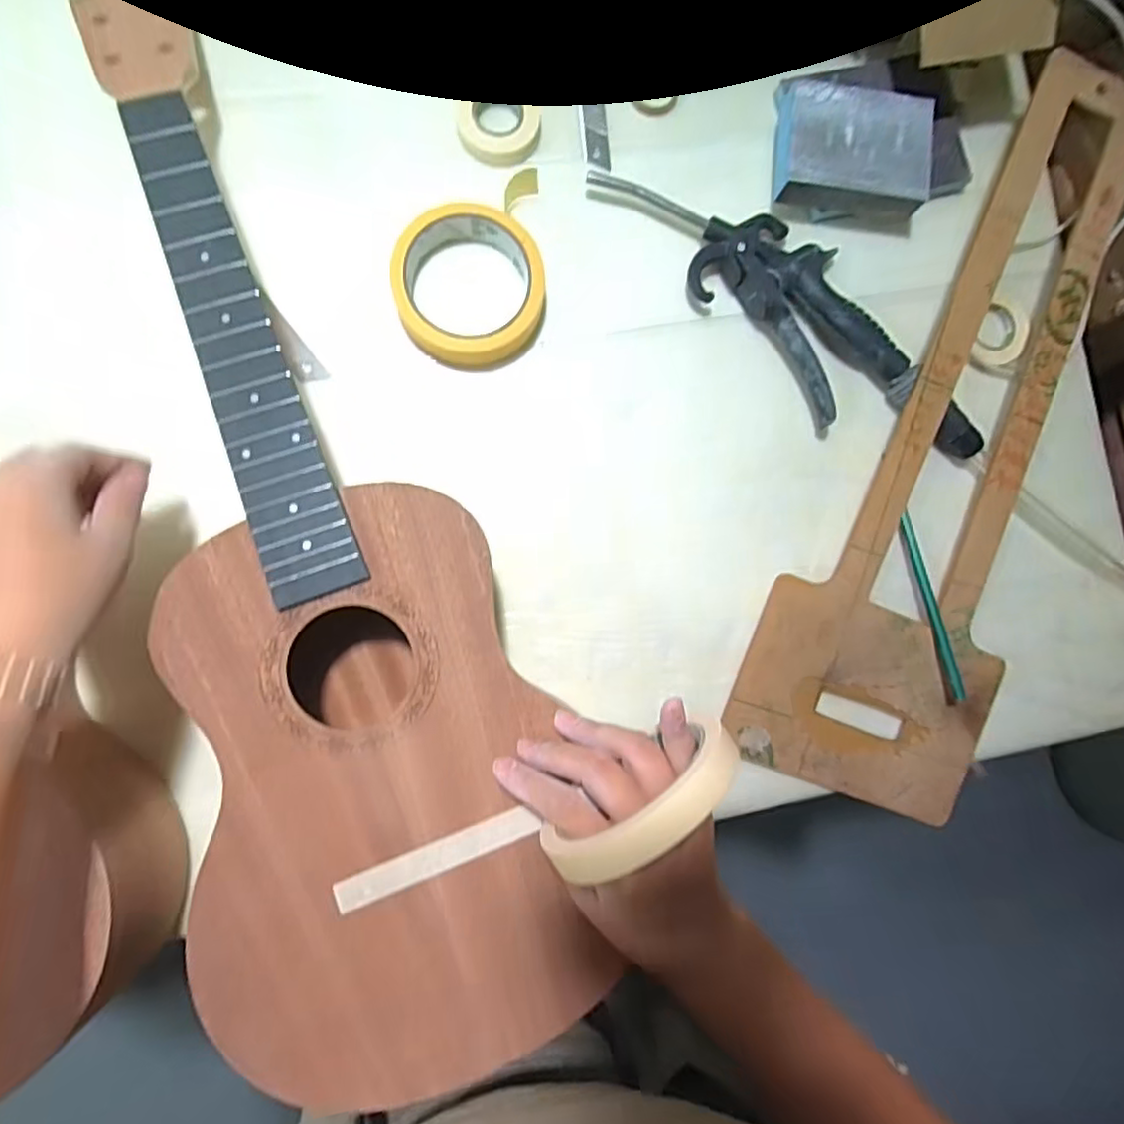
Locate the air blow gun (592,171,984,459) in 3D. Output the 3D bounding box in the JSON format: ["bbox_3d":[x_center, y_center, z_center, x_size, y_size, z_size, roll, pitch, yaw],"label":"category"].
[{"bbox_3d":[0.162,-0.168,0.428,0.077,0.026,0.293,-43,91,-6],"label":"air blow gun"}]

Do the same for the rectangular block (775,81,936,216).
[{"bbox_3d":[0.195,-0.278,0.428,0.097,0.030,0.071,3,86,-5],"label":"rectangular block"}]

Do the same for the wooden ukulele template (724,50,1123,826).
[{"bbox_3d":[0.268,-0.086,0.423,0.166,0.016,0.504,20,91,-7],"label":"wooden ukulele template"}]

